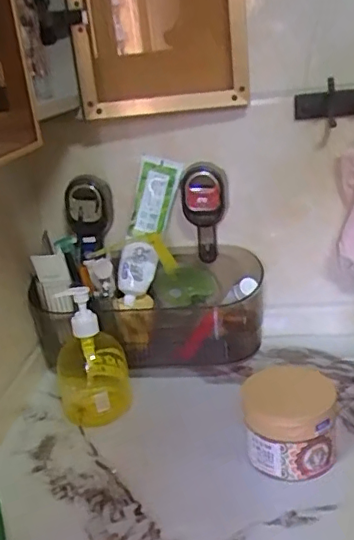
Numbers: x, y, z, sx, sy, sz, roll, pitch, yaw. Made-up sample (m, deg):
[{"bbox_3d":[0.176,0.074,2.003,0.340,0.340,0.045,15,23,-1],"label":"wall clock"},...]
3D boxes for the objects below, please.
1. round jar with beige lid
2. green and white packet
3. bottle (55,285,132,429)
[{"bbox_3d":[0.118,0.159,0.592,0.092,0.078,0.091,-2,21,12],"label":"round jar with beige lid"},{"bbox_3d":[-0.028,-0.096,0.751,0.054,0.105,0.014,10,4,-16],"label":"green and white packet"},{"bbox_3d":[-0.110,0.102,0.690,0.075,0.165,0.084,0,22,17],"label":"bottle"}]

